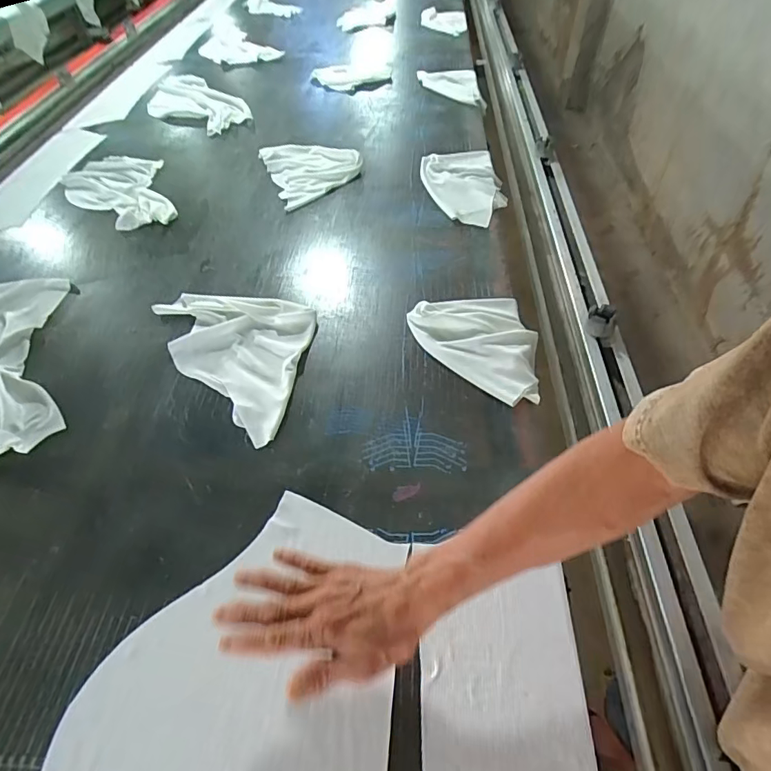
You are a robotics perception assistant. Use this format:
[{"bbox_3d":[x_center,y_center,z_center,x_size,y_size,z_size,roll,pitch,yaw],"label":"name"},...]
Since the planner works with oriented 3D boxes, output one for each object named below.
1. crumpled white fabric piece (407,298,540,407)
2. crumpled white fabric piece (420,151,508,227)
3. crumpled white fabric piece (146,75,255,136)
[{"bbox_3d":[0.134,-0.058,0.666,0.159,0.020,0.196,-15,51,-7],"label":"crumpled white fabric piece"},{"bbox_3d":[0.156,-0.411,0.962,0.157,0.025,0.279,-6,51,0],"label":"crumpled white fabric piece"},{"bbox_3d":[-0.522,-0.749,1.271,0.180,0.033,0.400,-34,56,-21],"label":"crumpled white fabric piece"}]

